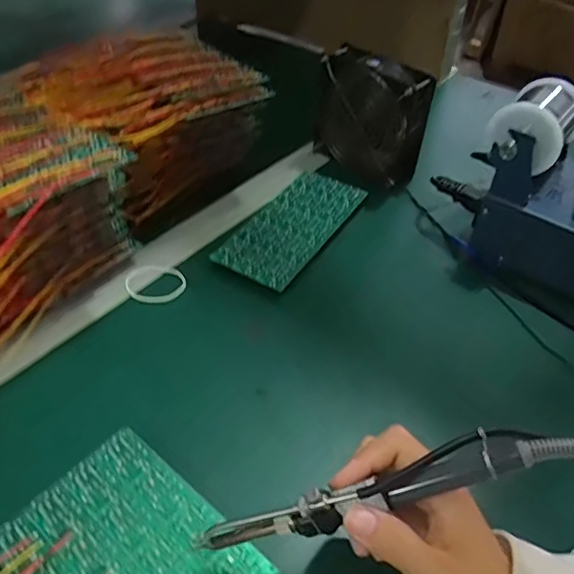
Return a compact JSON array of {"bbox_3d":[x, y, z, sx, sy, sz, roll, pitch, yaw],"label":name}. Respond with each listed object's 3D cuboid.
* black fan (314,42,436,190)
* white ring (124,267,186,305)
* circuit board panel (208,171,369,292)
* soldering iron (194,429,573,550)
[{"bbox_3d":[0.089,-0.184,0.589,0.116,0.106,0.042,37,54,26],"label":"black fan"},{"bbox_3d":[-0.116,-0.003,0.497,0.048,0.008,0.045,2,47,-2],"label":"white ring"},{"bbox_3d":[0.006,-0.061,0.540,0.077,0.007,0.163,28,52,21],"label":"circuit board panel"},{"bbox_3d":[0.044,0.101,0.277,0.200,0.019,0.025,-24,47,12],"label":"soldering iron"}]

